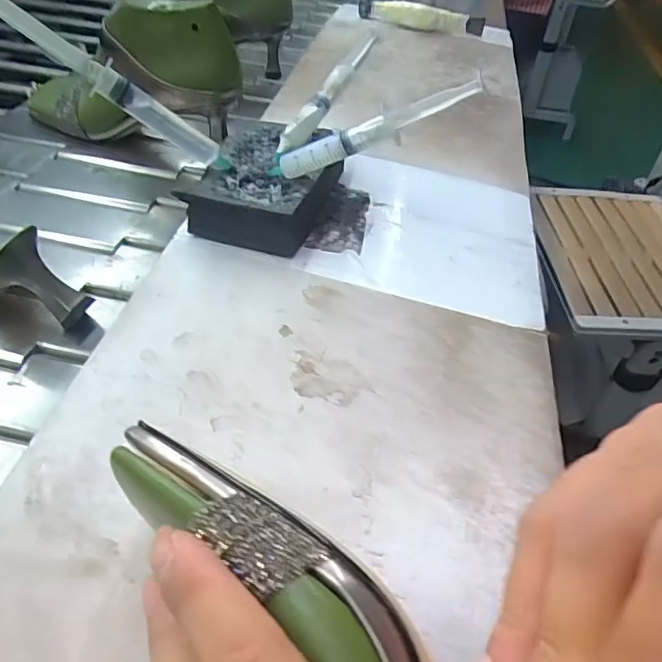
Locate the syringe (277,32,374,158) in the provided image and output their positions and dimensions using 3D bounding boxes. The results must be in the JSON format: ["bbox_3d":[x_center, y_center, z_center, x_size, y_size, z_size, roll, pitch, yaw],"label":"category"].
[{"bbox_3d":[-0.003,-0.182,0.436,0.019,0.020,0.140,25,67,18],"label":"syringe"}]

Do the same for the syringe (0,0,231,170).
[{"bbox_3d":[-0.133,-0.150,0.344,0.167,0.021,0.014,32,35,-29],"label":"syringe"}]

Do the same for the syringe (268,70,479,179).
[{"bbox_3d":[0.024,-0.124,0.355,0.145,0.018,0.013,-15,37,26],"label":"syringe"}]

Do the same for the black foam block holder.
[{"bbox_3d":[-0.044,-0.108,0.411,0.087,0.036,0.130,13,44,6],"label":"black foam block holder"}]

